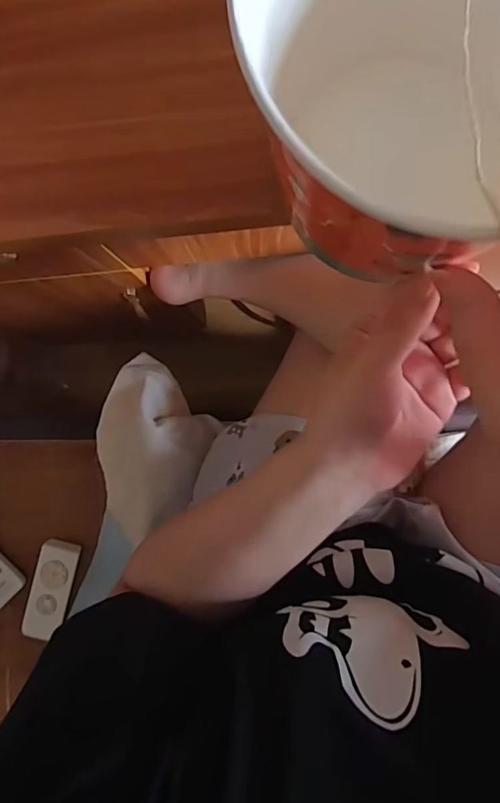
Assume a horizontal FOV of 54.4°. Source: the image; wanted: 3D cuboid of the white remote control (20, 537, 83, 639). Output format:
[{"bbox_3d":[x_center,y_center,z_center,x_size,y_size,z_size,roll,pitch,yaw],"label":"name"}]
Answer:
[{"bbox_3d":[-0.261,0.247,0.641,0.049,0.020,0.124,13,90,4],"label":"white remote control"}]

